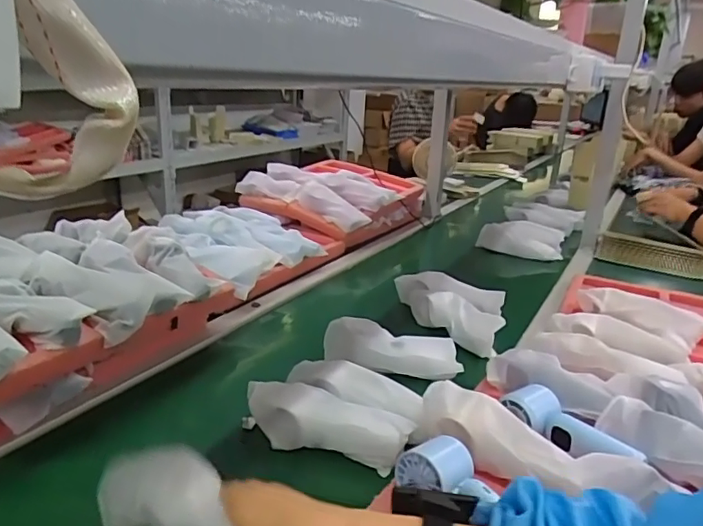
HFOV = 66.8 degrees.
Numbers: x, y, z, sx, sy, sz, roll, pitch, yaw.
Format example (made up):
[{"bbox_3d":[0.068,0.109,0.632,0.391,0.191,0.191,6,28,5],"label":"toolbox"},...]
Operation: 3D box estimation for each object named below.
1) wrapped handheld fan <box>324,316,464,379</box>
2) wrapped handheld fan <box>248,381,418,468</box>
[{"bbox_3d":[0.058,0.122,0.776,0.189,0.054,0.061,6,18,1],"label":"wrapped handheld fan"},{"bbox_3d":[-0.030,0.183,0.616,0.188,0.045,0.059,8,18,9],"label":"wrapped handheld fan"}]

